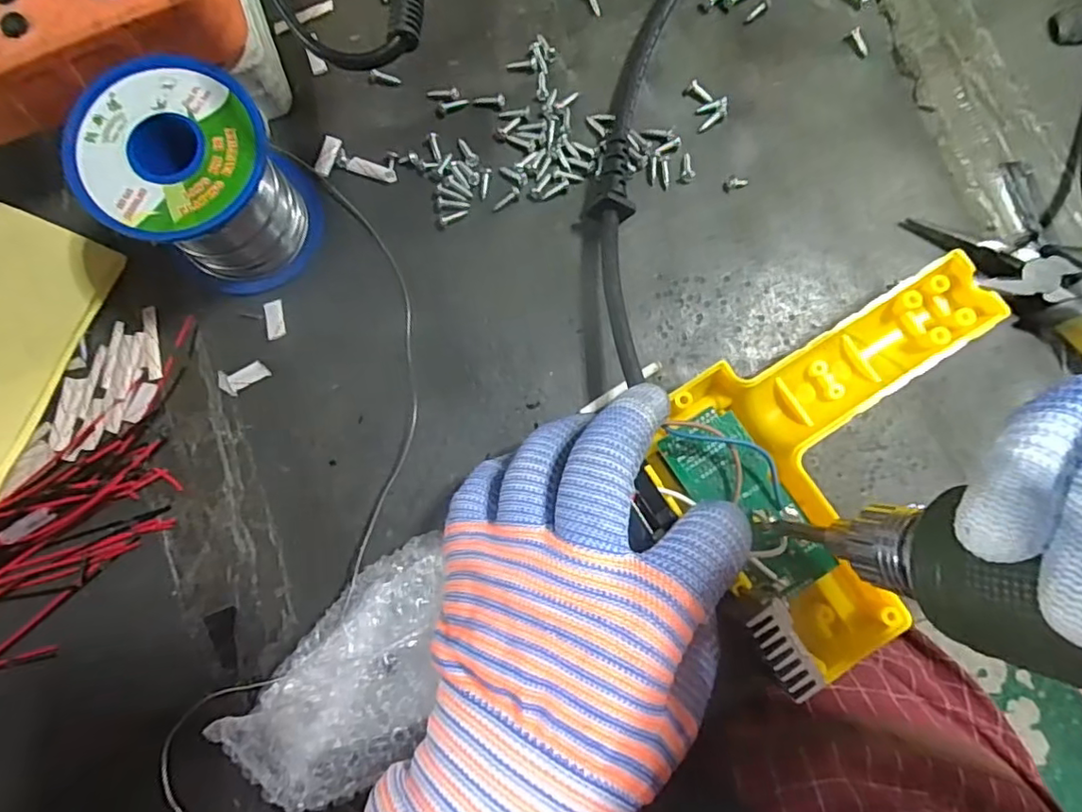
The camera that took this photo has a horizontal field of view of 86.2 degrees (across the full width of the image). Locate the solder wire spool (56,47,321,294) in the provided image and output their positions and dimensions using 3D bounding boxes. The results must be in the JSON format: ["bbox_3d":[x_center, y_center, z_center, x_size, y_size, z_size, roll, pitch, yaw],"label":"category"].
[{"bbox_3d":[-0.130,-0.087,0.229,0.064,0.065,0.062,0,82,-1],"label":"solder wire spool"}]

